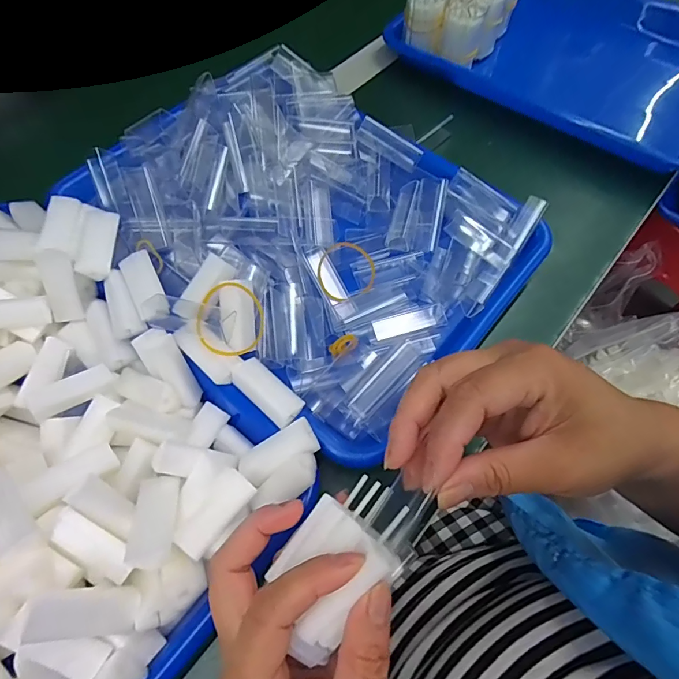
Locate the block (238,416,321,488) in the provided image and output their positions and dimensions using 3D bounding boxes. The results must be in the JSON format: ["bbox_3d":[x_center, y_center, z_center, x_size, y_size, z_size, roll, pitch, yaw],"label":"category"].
[{"bbox_3d":[-0.036,0.065,0.255,0.047,0.011,0.021,-33,66,9],"label":"block"}]

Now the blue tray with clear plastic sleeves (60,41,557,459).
[{"bbox_3d":[-0.027,-0.091,0.338,0.310,0.054,0.240,38,68,17],"label":"blue tray with clear plastic sleeves"}]

